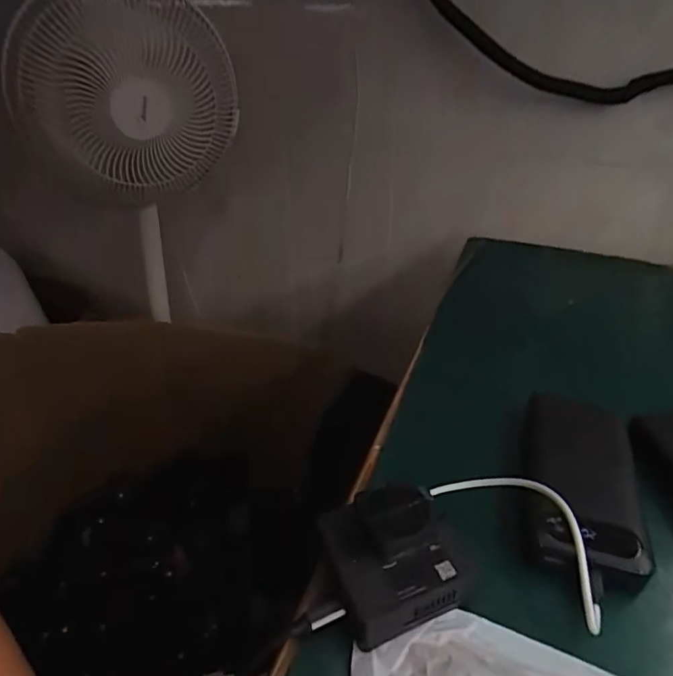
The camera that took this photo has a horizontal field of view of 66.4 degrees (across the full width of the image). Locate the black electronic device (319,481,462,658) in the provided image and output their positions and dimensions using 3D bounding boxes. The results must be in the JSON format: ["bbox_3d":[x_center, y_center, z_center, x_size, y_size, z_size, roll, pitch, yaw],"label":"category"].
[{"bbox_3d":[0.029,0.130,0.302,0.074,0.050,0.071,-13,35,-18],"label":"black electronic device"}]

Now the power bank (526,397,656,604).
[{"bbox_3d":[0.174,0.100,0.366,0.071,0.028,0.149,9,35,15],"label":"power bank"}]

